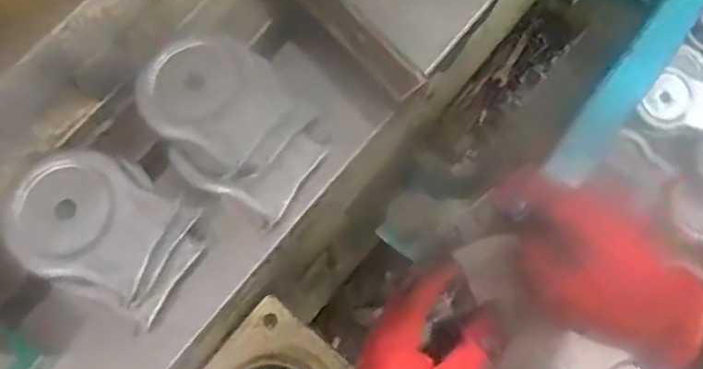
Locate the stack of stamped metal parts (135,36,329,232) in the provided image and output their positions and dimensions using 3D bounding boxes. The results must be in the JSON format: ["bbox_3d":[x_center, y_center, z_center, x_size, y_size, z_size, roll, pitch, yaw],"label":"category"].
[{"bbox_3d":[-0.099,-0.052,0.504,0.155,0.057,0.117,39,78,12],"label":"stack of stamped metal parts"}]

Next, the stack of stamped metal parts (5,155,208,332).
[{"bbox_3d":[-0.195,0.034,0.475,0.142,0.050,0.112,28,76,10],"label":"stack of stamped metal parts"}]

